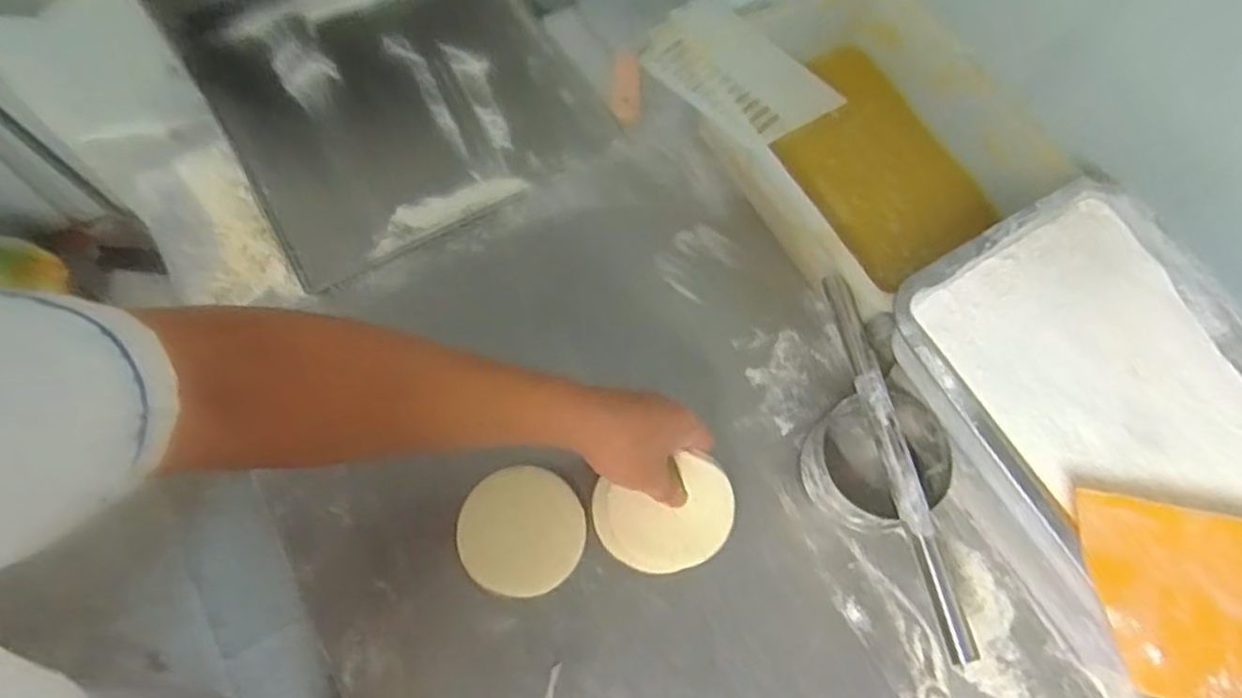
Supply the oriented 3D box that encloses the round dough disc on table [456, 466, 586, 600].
[{"bbox_3d":[-0.080,0.148,0.585,0.099,0.008,0.099,-1,81,3],"label":"round dough disc on table"}]

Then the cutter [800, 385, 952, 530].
[{"bbox_3d":[0.212,0.090,0.606,0.115,0.069,0.108,2,67,-4],"label":"cutter"}]

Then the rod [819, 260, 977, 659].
[{"bbox_3d":[0.213,0.080,0.565,0.020,0.016,0.304,-8,68,-8],"label":"rod"}]

